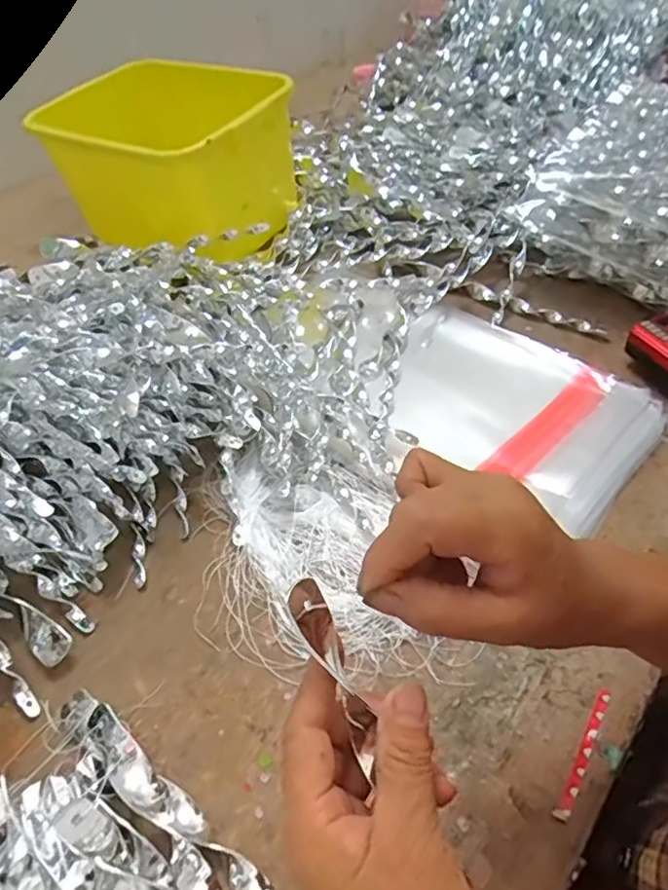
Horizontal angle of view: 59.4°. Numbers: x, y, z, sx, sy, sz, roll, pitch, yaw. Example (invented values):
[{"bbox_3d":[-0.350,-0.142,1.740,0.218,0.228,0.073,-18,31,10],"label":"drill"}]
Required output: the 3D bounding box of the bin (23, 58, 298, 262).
[{"bbox_3d":[-0.208,-0.380,0.799,0.267,0.179,0.202,19,51,22],"label":"bin"}]

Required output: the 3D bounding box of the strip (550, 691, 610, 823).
[{"bbox_3d":[0.154,0.187,0.358,0.008,0.004,0.085,25,54,26],"label":"strip"}]

